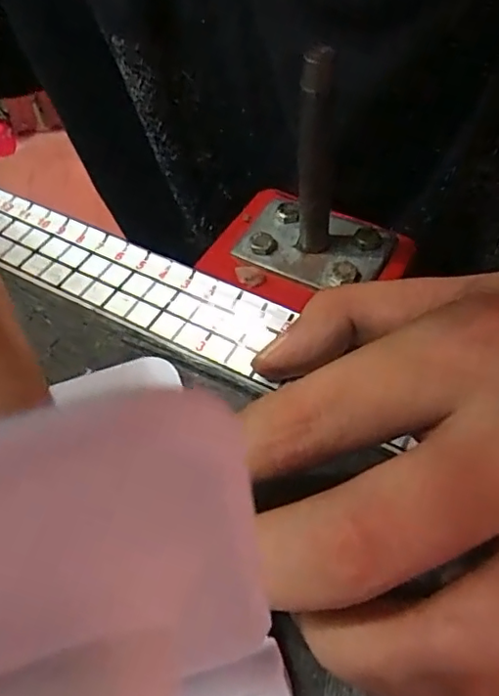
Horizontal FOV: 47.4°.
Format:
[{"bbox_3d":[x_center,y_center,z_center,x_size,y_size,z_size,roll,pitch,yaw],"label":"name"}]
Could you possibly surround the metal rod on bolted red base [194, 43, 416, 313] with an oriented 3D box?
[{"bbox_3d":[0.021,-0.060,0.205,0.075,0.083,0.050,25,59,20],"label":"metal rod on bolted red base"}]

